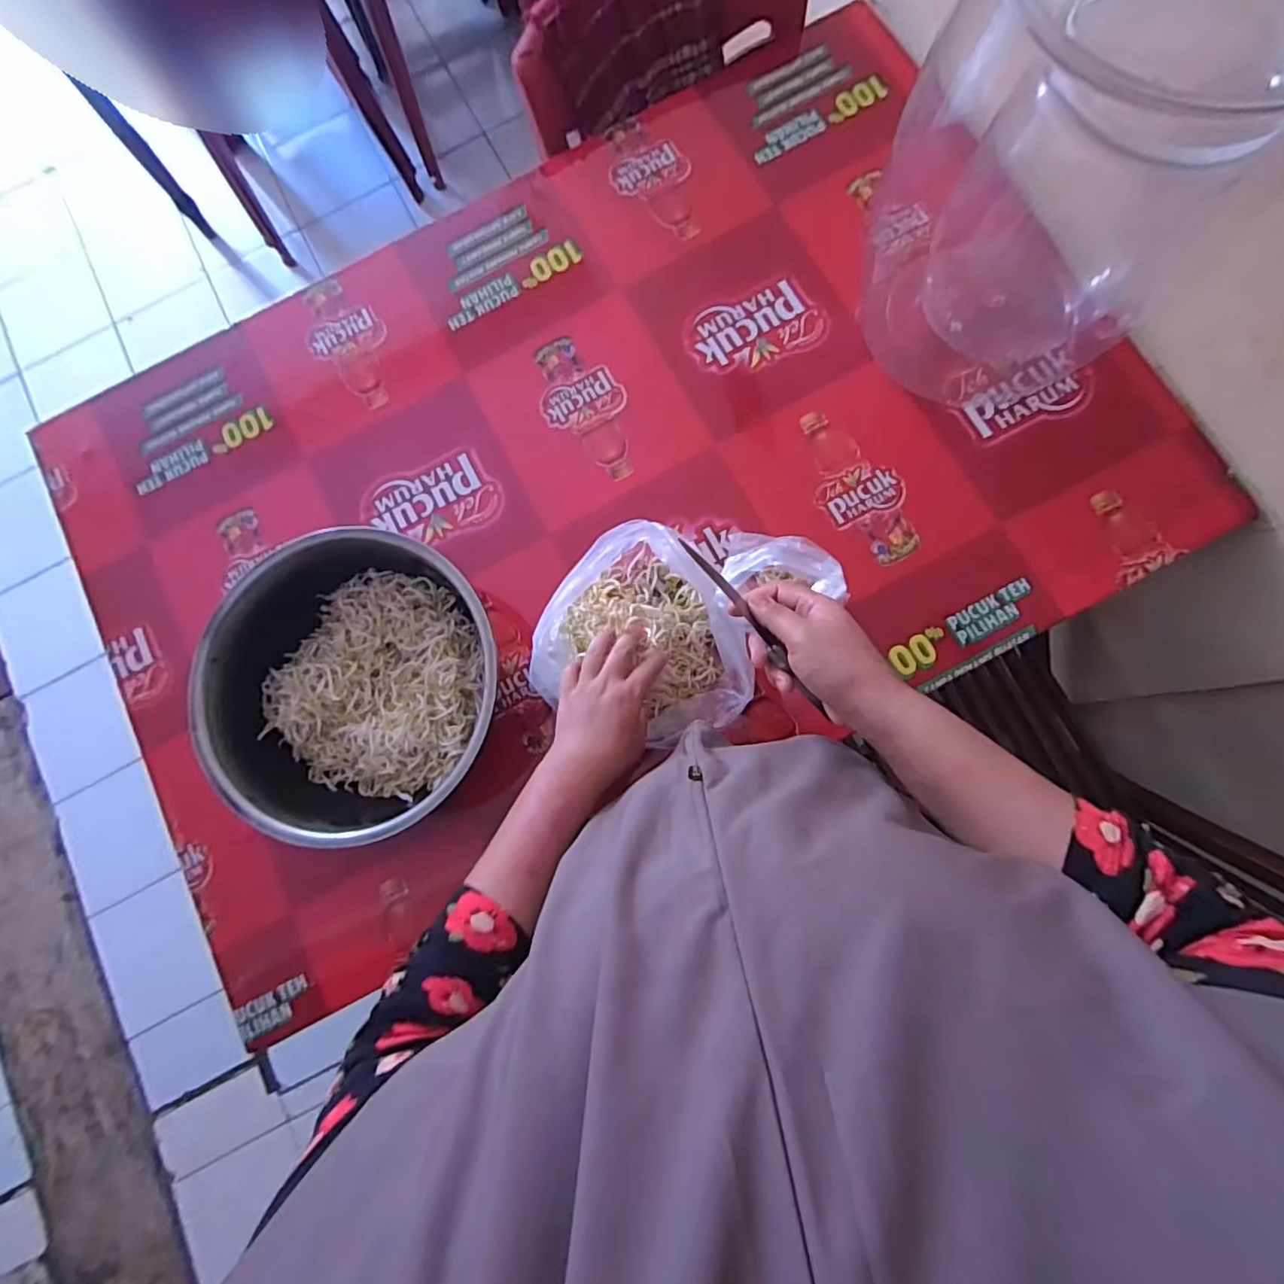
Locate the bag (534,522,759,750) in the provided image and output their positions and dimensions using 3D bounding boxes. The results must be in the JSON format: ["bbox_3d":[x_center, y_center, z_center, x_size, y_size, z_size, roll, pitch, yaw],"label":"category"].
[{"bbox_3d":[-0.015,0.011,0.590,0.180,0.084,0.215,-30,81,-1],"label":"bag"}]

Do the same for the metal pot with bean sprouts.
[{"bbox_3d":[-0.280,0.047,0.600,0.285,0.117,0.282,-1,81,4],"label":"metal pot with bean sprouts"}]

